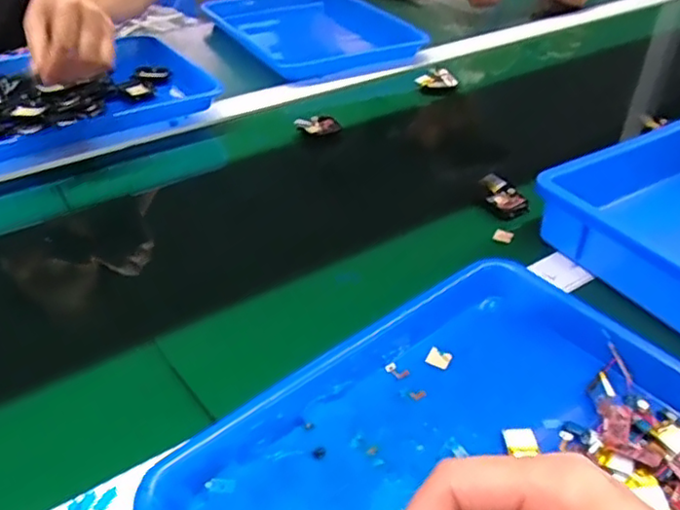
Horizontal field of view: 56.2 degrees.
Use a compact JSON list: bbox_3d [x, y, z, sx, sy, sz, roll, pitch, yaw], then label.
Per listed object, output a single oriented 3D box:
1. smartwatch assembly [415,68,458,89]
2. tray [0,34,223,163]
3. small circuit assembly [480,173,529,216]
[{"bbox_3d":[0.132,-0.241,0.865,0.053,0.019,0.025,-5,40,-8],"label":"smartwatch assembly"},{"bbox_3d":[-0.336,-0.190,0.749,0.332,0.036,0.245,-20,44,-25],"label":"tray"},{"bbox_3d":[0.162,-0.063,0.649,0.029,0.017,0.067,-16,43,-21],"label":"small circuit assembly"}]

